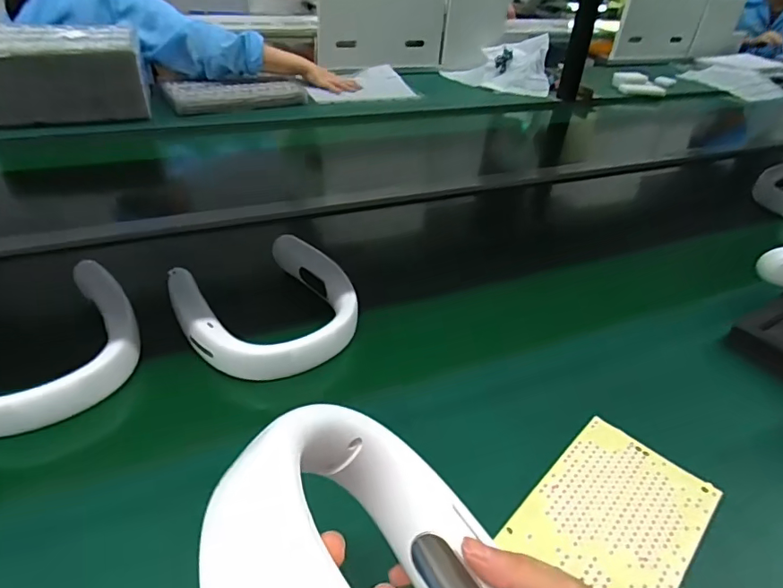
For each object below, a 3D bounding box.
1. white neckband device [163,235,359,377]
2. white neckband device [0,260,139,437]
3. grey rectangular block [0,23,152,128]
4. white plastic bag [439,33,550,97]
[{"bbox_3d":[-0.141,0.010,0.573,0.188,0.042,0.199,-25,47,-34],"label":"white neckband device"},{"bbox_3d":[-0.358,0.047,0.498,0.177,0.046,0.196,-23,46,-33],"label":"white neckband device"},{"bbox_3d":[-0.727,-0.489,1.104,0.317,0.151,0.233,-15,42,-26],"label":"grey rectangular block"},{"bbox_3d":[0.327,-0.701,1.541,0.318,0.128,0.245,7,37,2],"label":"white plastic bag"}]

